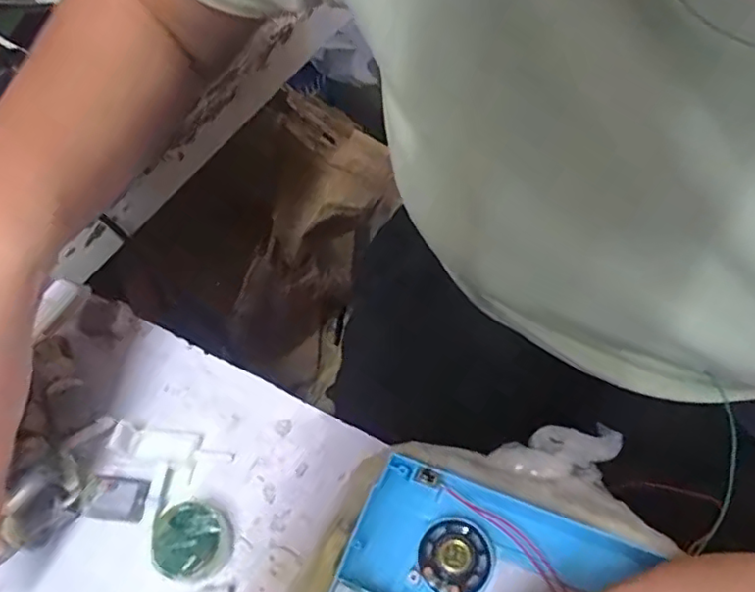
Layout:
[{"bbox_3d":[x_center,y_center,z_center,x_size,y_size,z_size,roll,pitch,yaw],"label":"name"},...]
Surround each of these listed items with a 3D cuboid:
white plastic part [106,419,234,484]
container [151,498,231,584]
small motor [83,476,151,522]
[{"bbox_3d":[-0.107,0.077,0.299,0.061,0.007,0.022,15,57,13],"label":"white plastic part"},{"bbox_3d":[-0.085,0.112,0.268,0.034,0.017,0.033,-2,55,2],"label":"container"},{"bbox_3d":[-0.123,0.098,0.280,0.024,0.013,0.018,1,55,4],"label":"small motor"}]

